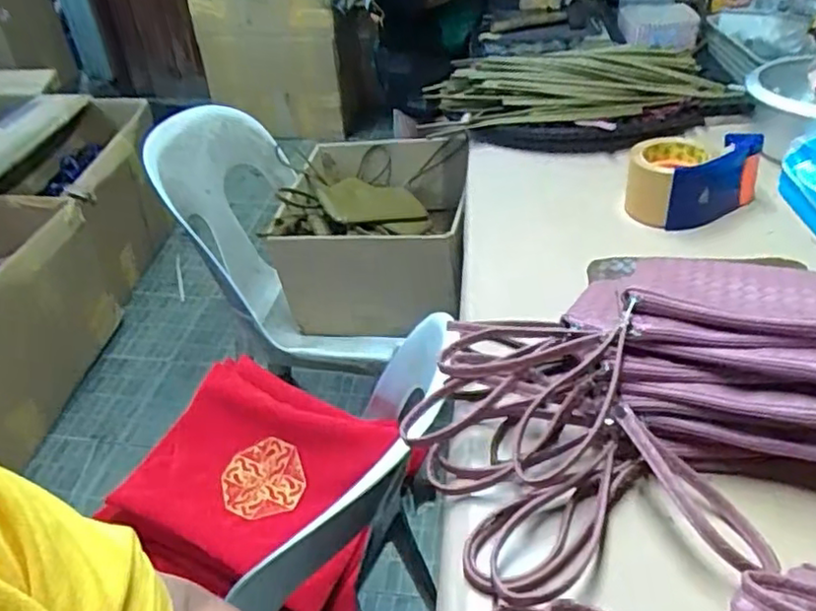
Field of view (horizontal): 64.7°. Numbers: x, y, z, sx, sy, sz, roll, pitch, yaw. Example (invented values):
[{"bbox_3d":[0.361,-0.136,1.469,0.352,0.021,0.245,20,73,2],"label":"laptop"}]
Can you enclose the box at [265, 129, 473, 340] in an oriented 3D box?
[{"bbox_3d":[-0.051,-0.126,1.283,0.352,0.286,0.353,4,39,10],"label":"box"}]

